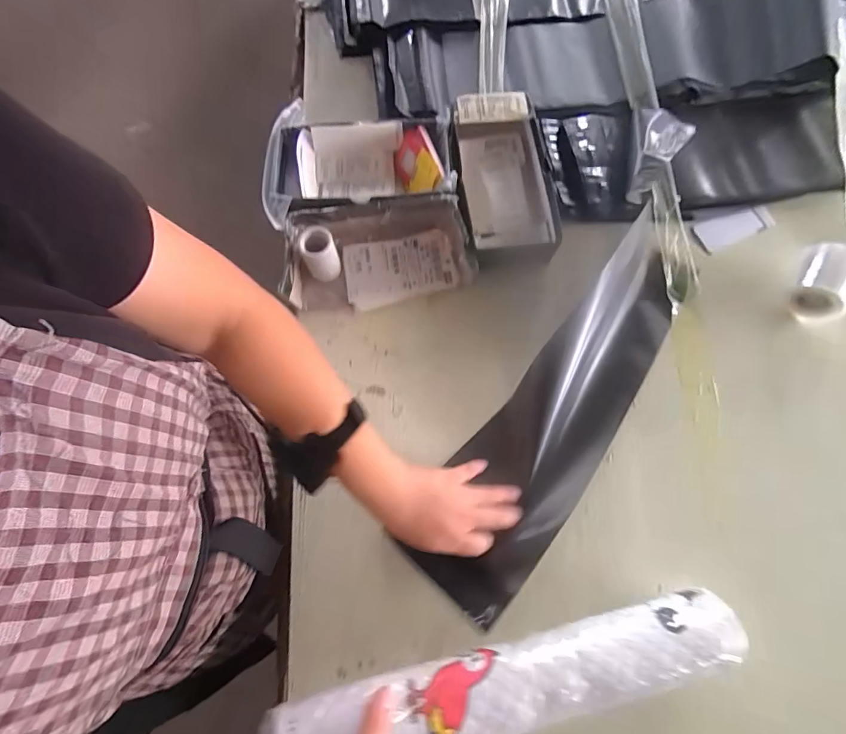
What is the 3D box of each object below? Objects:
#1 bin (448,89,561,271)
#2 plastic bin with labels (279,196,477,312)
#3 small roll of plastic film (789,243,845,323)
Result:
[{"bbox_3d":[0.105,-0.239,0.568,0.125,0.049,0.224,-5,74,-2],"label":"bin"},{"bbox_3d":[-0.055,-0.142,0.550,0.225,0.059,0.123,-7,75,-3],"label":"plastic bin with labels"},{"bbox_3d":[0.475,-0.103,0.532,0.064,0.065,0.074,25,76,6],"label":"small roll of plastic film"}]

